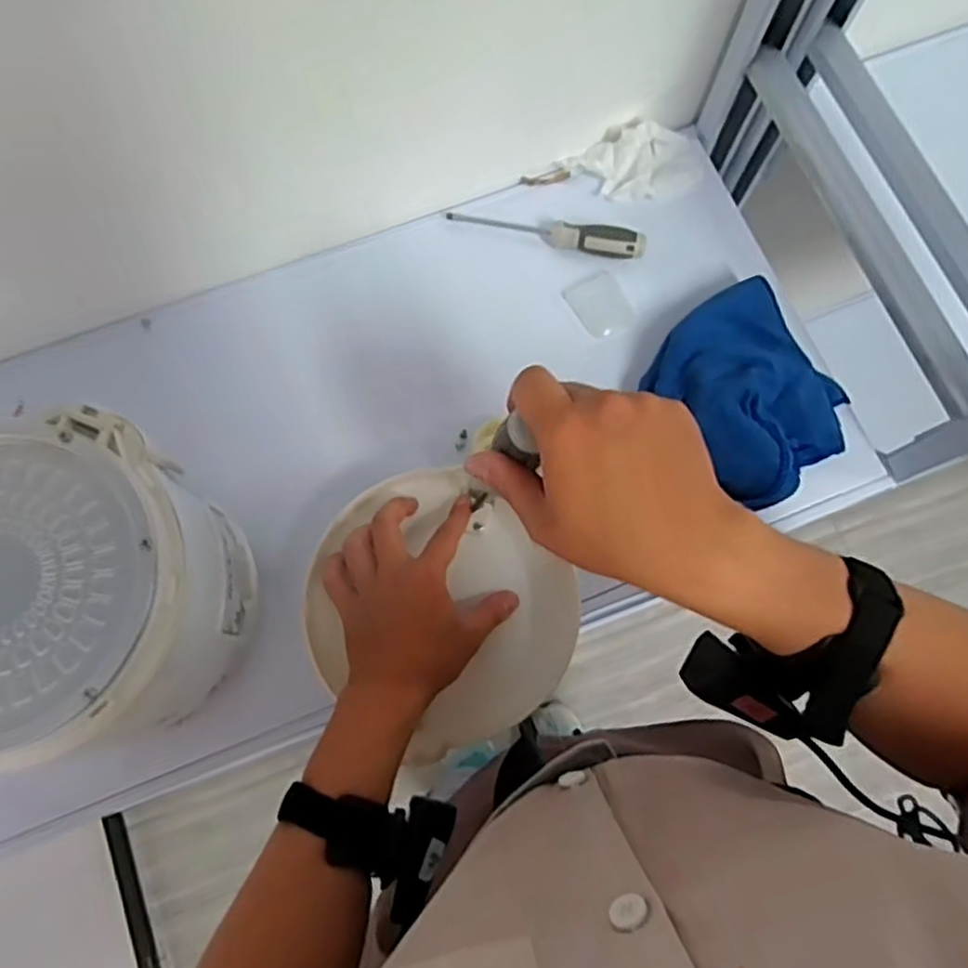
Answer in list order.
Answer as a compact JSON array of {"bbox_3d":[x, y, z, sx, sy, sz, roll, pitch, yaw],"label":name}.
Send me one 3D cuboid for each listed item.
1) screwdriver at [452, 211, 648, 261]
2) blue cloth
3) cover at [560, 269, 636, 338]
[{"bbox_3d":[0.061,-0.244,0.672,0.184,0.028,0.026,14,76,14],"label":"screwdriver"},{"bbox_3d":[0.228,-0.080,0.606,0.157,0.071,0.175,-35,80,-9],"label":"blue cloth"},{"bbox_3d":[0.110,-0.170,0.662,0.048,0.005,0.063,-27,79,-7],"label":"cover"}]

